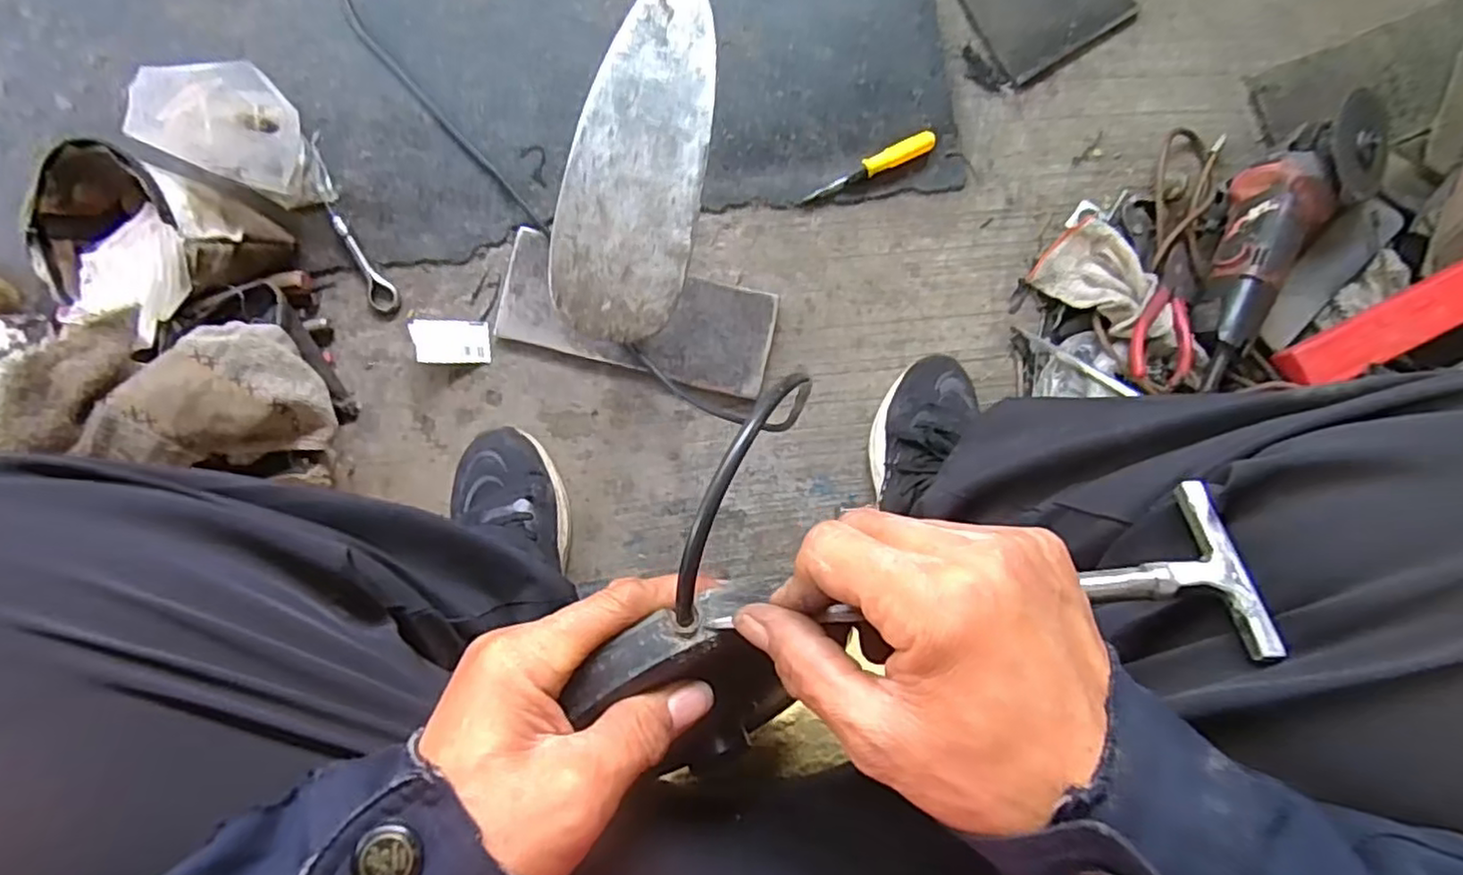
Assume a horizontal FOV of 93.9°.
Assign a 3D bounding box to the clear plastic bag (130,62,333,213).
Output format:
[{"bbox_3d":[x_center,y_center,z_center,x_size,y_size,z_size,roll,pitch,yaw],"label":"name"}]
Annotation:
[{"bbox_3d":[-0.390,-0.246,0.552,0.107,0.092,0.083,20,93,-8],"label":"clear plastic bag"}]

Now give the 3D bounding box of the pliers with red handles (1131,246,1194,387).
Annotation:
[{"bbox_3d":[0.401,-0.114,0.625,0.049,0.020,0.139,28,74,-8],"label":"pliers with red handles"}]

